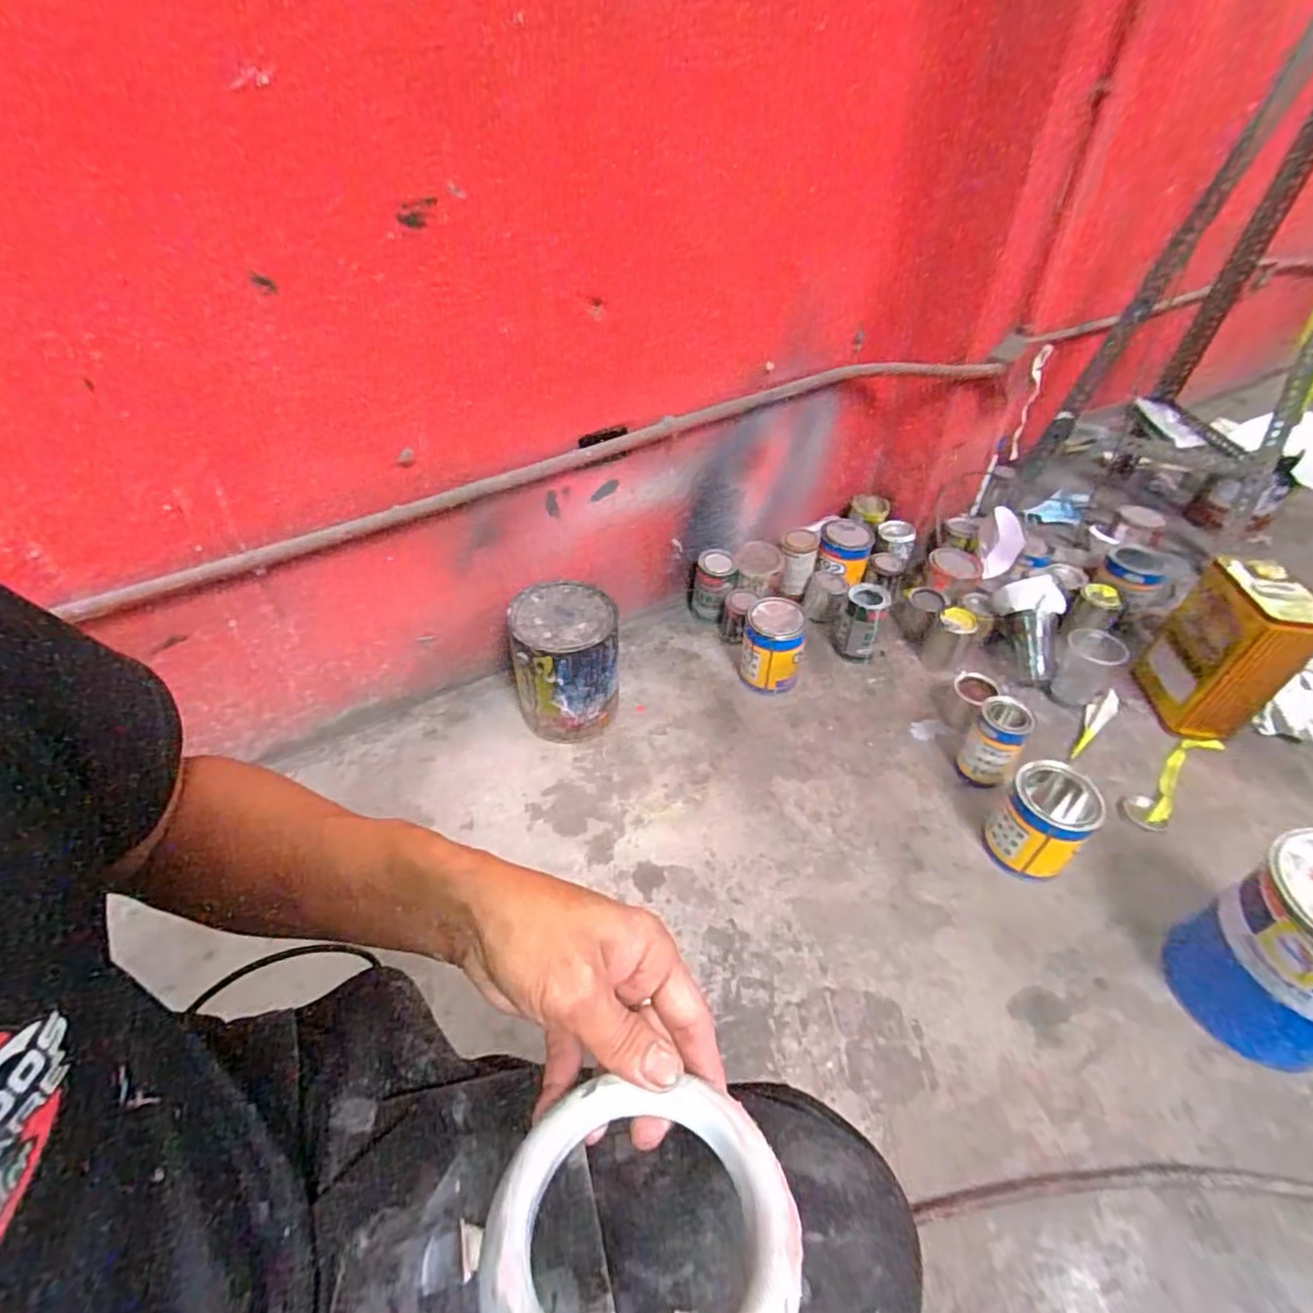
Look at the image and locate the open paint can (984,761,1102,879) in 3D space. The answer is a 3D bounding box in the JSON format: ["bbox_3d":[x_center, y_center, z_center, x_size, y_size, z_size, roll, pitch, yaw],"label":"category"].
[{"bbox_3d":[0.512,0.221,0.844,0.104,0.125,0.099,1,43,-1],"label":"open paint can"}]

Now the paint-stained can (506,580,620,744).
[{"bbox_3d":[-0.137,0.014,1.001,0.149,0.213,0.141,1,43,-1],"label":"paint-stained can"}]

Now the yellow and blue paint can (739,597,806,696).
[{"bbox_3d":[0.201,-0.013,1.093,0.097,0.147,0.093,1,43,-1],"label":"yellow and blue paint can"}]

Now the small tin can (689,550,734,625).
[{"bbox_3d":[0.106,-0.133,1.201,0.082,0.123,0.069,3,43,2],"label":"small tin can"}]

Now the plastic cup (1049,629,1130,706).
[{"bbox_3d":[0.730,0.016,1.076,0.091,0.103,0.098,33,51,30],"label":"plastic cup"}]

